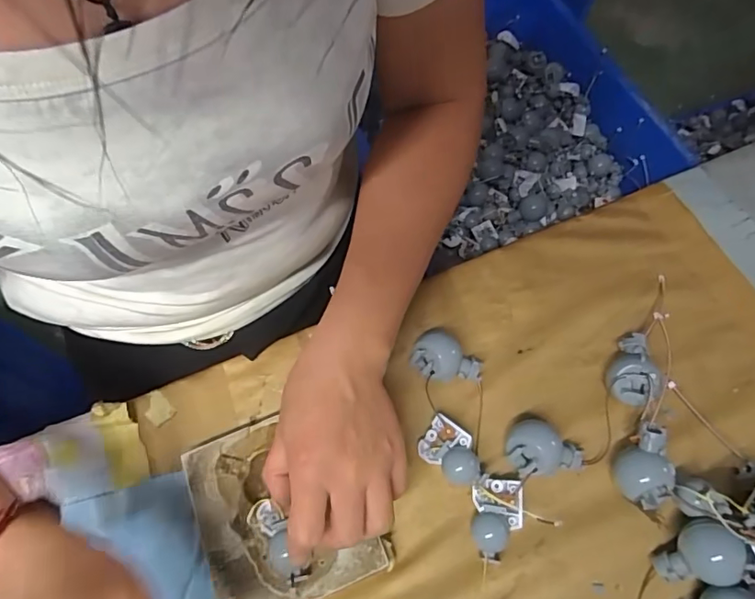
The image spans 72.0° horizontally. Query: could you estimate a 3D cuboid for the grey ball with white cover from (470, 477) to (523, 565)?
[{"bbox_3d":[0.079,0.145,0.343,0.031,0.020,0.050,3,62,1],"label":"grey ball with white cover"}]

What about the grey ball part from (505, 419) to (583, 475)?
[{"bbox_3d":[0.114,0.103,0.360,0.048,0.033,0.035,-8,62,-5],"label":"grey ball part"}]

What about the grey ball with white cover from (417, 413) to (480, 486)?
[{"bbox_3d":[0.051,0.107,0.363,0.044,0.023,0.031,37,68,18],"label":"grey ball with white cover"}]

